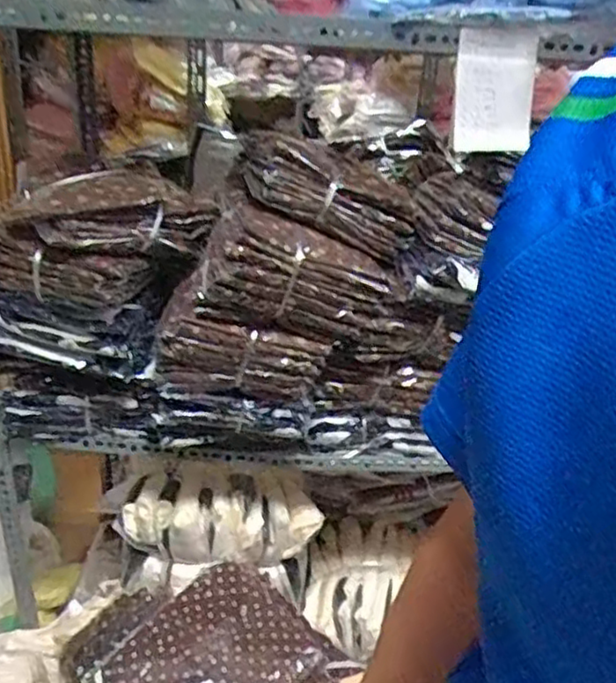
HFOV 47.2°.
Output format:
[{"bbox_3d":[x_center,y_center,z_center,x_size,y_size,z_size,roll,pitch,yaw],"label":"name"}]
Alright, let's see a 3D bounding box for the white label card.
[{"bbox_3d":[0.261,-0.351,0.987,0.133,0.162,0.011,-8,20,-22],"label":"white label card"}]

